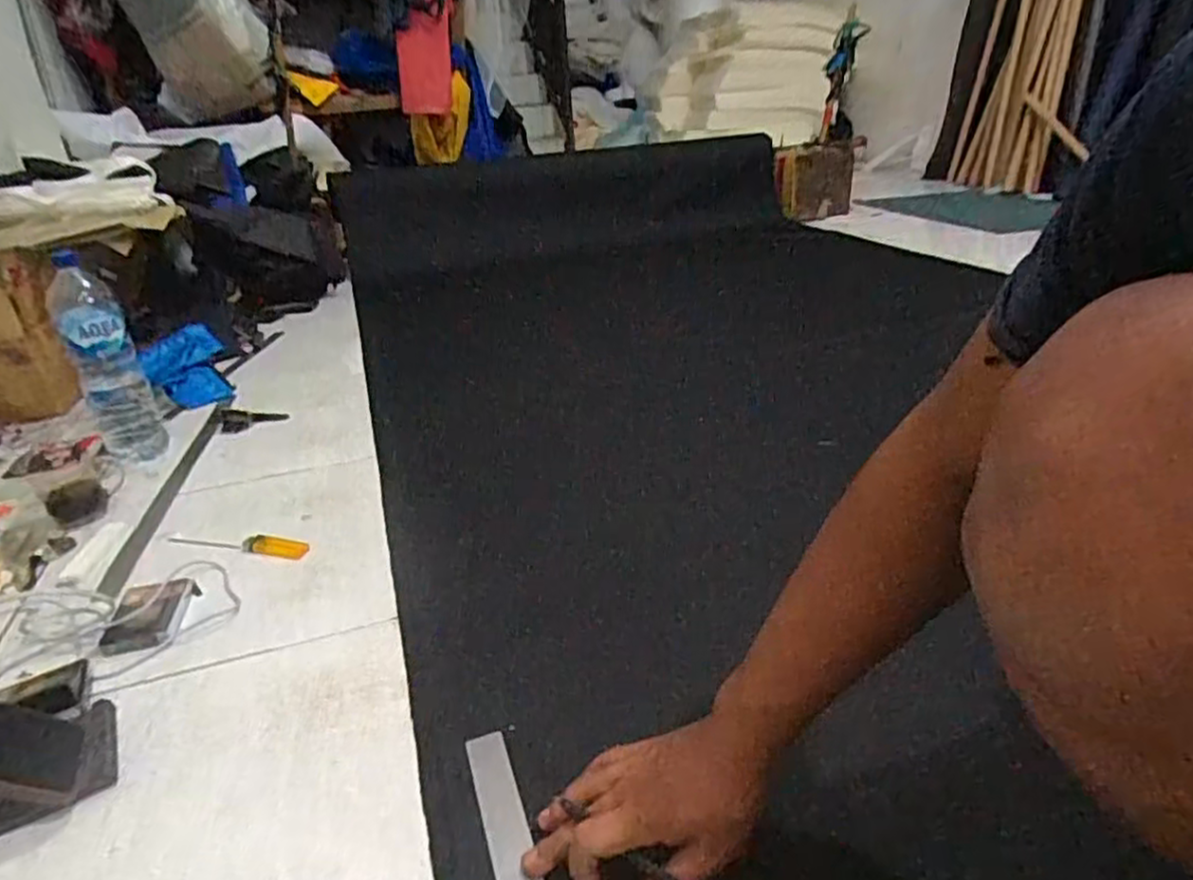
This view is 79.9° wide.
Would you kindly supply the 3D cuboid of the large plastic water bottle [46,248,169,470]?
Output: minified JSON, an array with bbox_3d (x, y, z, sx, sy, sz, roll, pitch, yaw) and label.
[{"bbox_3d":[-0.733,-0.113,1.068,0.089,0.293,0.073,-21,31,-32],"label":"large plastic water bottle"}]

